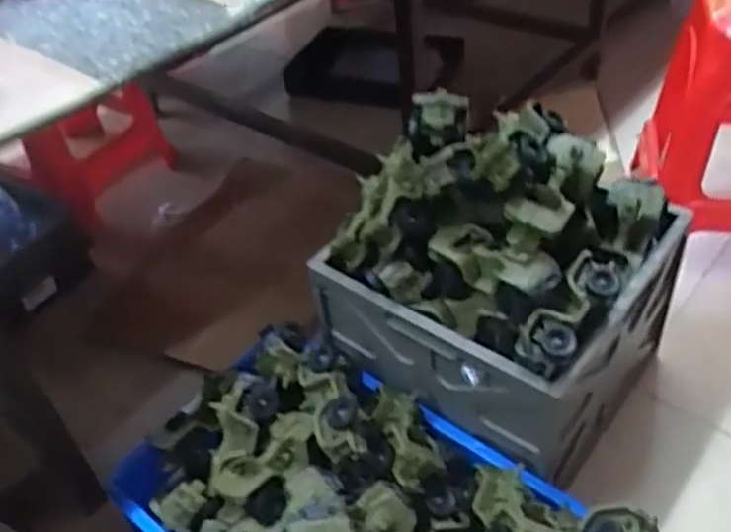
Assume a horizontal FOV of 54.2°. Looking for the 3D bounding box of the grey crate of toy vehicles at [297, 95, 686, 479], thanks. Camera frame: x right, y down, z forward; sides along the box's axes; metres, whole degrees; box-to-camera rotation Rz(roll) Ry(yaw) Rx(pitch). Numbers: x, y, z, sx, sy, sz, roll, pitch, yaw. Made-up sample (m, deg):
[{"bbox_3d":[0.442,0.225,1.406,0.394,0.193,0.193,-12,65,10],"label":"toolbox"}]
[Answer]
[{"bbox_3d":[0.199,-0.027,1.090,0.441,0.396,0.402,24,51,29],"label":"grey crate of toy vehicles"}]

